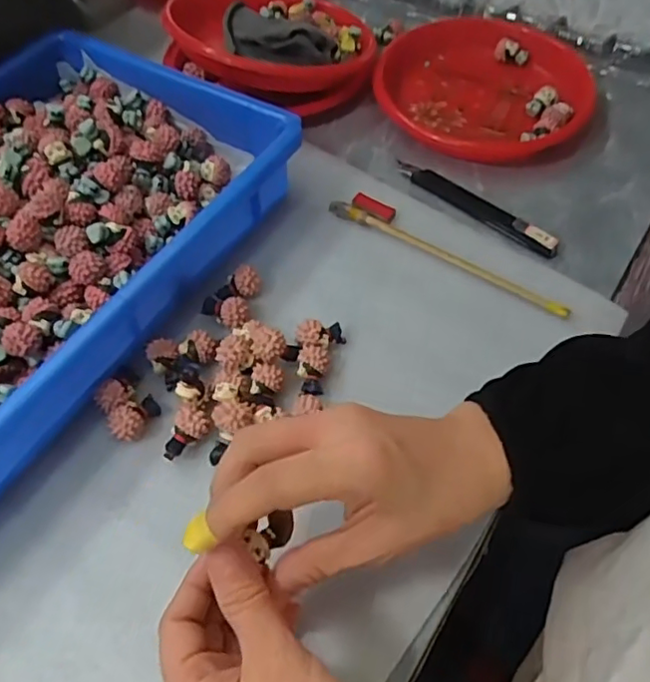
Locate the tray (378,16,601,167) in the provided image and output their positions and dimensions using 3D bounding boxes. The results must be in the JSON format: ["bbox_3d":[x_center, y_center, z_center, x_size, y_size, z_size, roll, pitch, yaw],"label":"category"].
[{"bbox_3d":[0.136,-0.215,0.513,0.172,0.028,0.173,0,57,0],"label":"tray"}]

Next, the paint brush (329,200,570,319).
[{"bbox_3d":[0.081,-0.059,0.417,0.180,0.009,0.008,29,61,17],"label":"paint brush"}]

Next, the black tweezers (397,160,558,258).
[{"bbox_3d":[0.109,-0.102,0.445,0.138,0.010,0.018,38,64,22],"label":"black tweezers"}]

